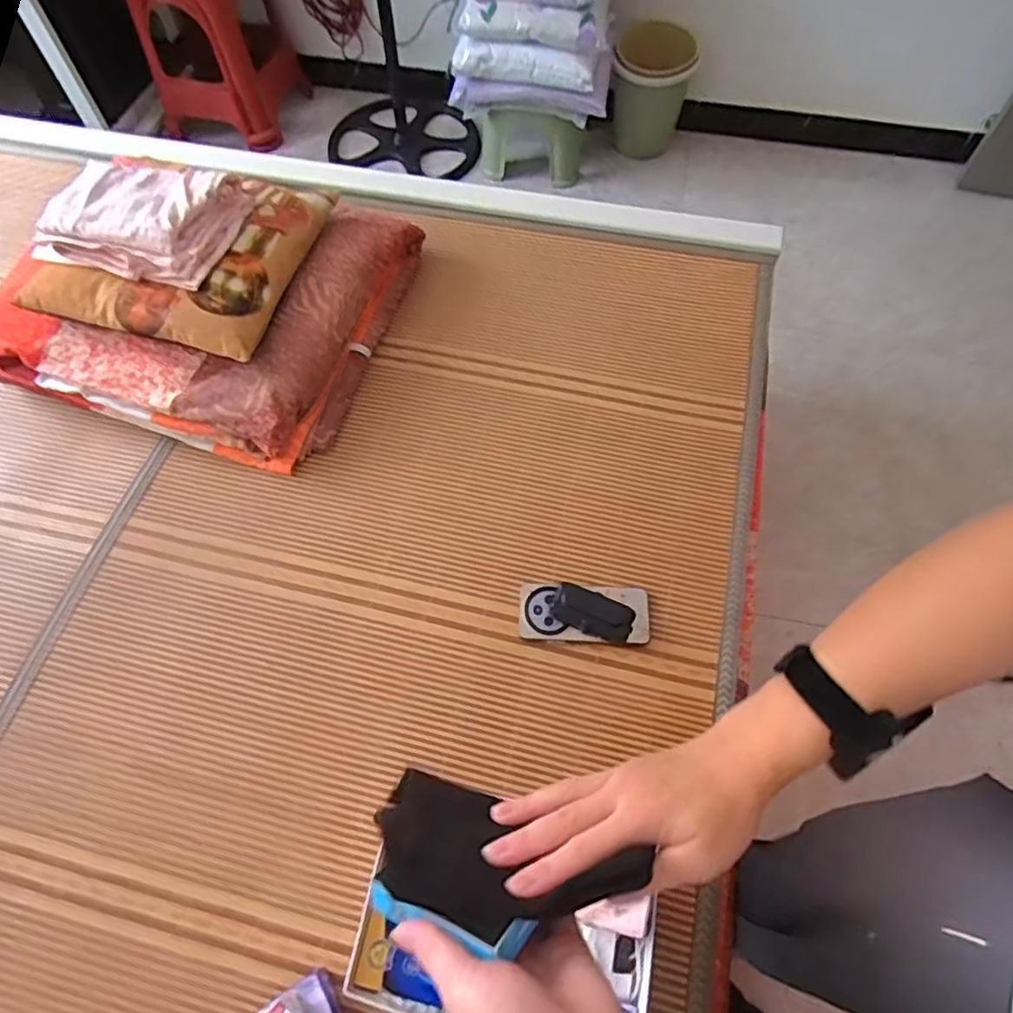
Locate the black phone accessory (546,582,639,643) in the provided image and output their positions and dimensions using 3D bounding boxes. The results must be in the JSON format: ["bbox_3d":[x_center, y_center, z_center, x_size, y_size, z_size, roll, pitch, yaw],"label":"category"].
[{"bbox_3d":[0.110,0.136,0.827,0.104,0.034,0.052,13,62,7],"label":"black phone accessory"}]

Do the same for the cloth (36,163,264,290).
[{"bbox_3d":[-0.564,-0.474,1.015,0.263,0.067,0.264,12,62,7],"label":"cloth"}]

